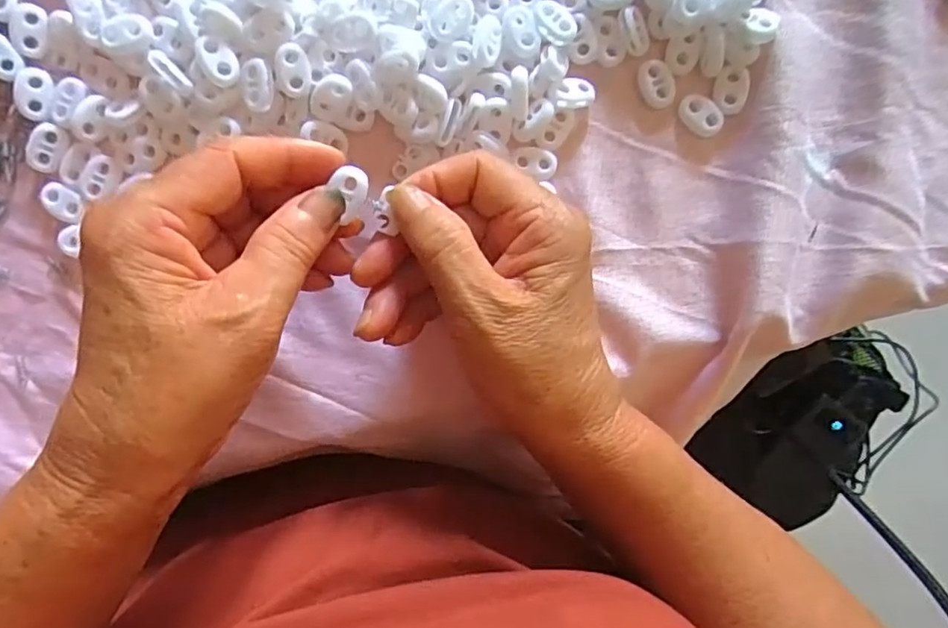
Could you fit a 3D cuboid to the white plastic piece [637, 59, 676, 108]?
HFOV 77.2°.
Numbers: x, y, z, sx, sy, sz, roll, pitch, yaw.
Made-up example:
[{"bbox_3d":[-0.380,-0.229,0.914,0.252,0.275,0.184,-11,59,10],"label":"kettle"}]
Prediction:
[{"bbox_3d":[0.086,-0.107,0.278,0.014,0.004,0.022,-24,94,0],"label":"white plastic piece"}]

